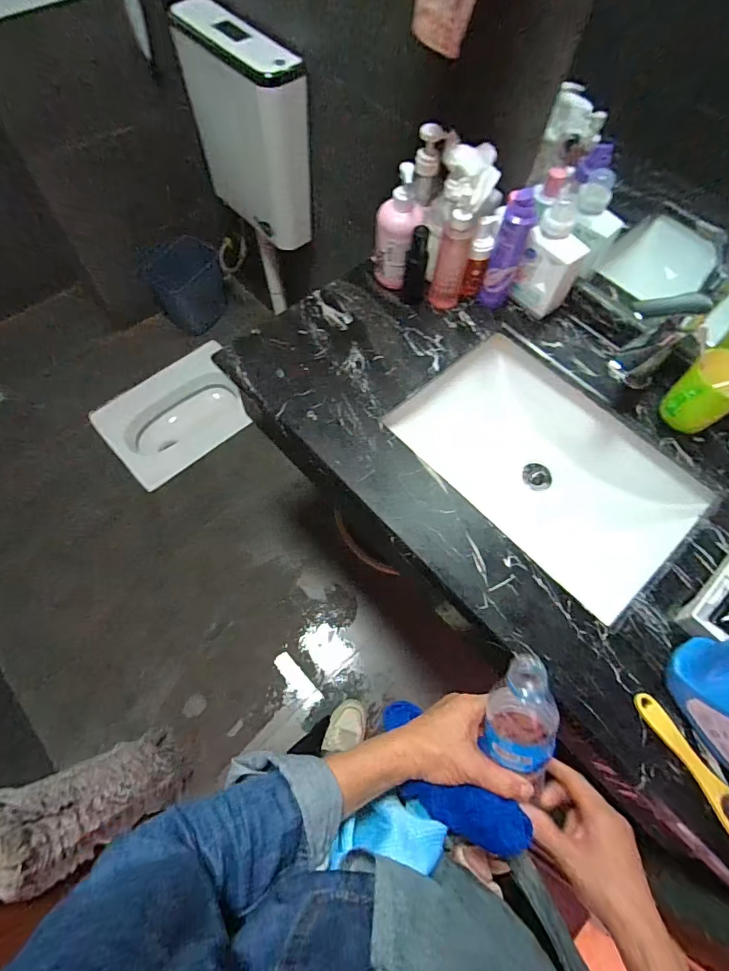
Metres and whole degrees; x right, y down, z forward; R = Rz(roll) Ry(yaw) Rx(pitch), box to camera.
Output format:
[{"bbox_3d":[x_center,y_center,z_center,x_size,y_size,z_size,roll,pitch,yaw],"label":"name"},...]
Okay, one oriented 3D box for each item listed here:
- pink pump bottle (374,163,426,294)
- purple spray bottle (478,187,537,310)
[{"bbox_3d":[0.052,-0.398,0.731,0.068,0.190,0.055,39,69,14],"label":"pink pump bottle"},{"bbox_3d":[0.226,-0.367,0.730,0.048,0.174,0.062,19,65,6],"label":"purple spray bottle"}]

